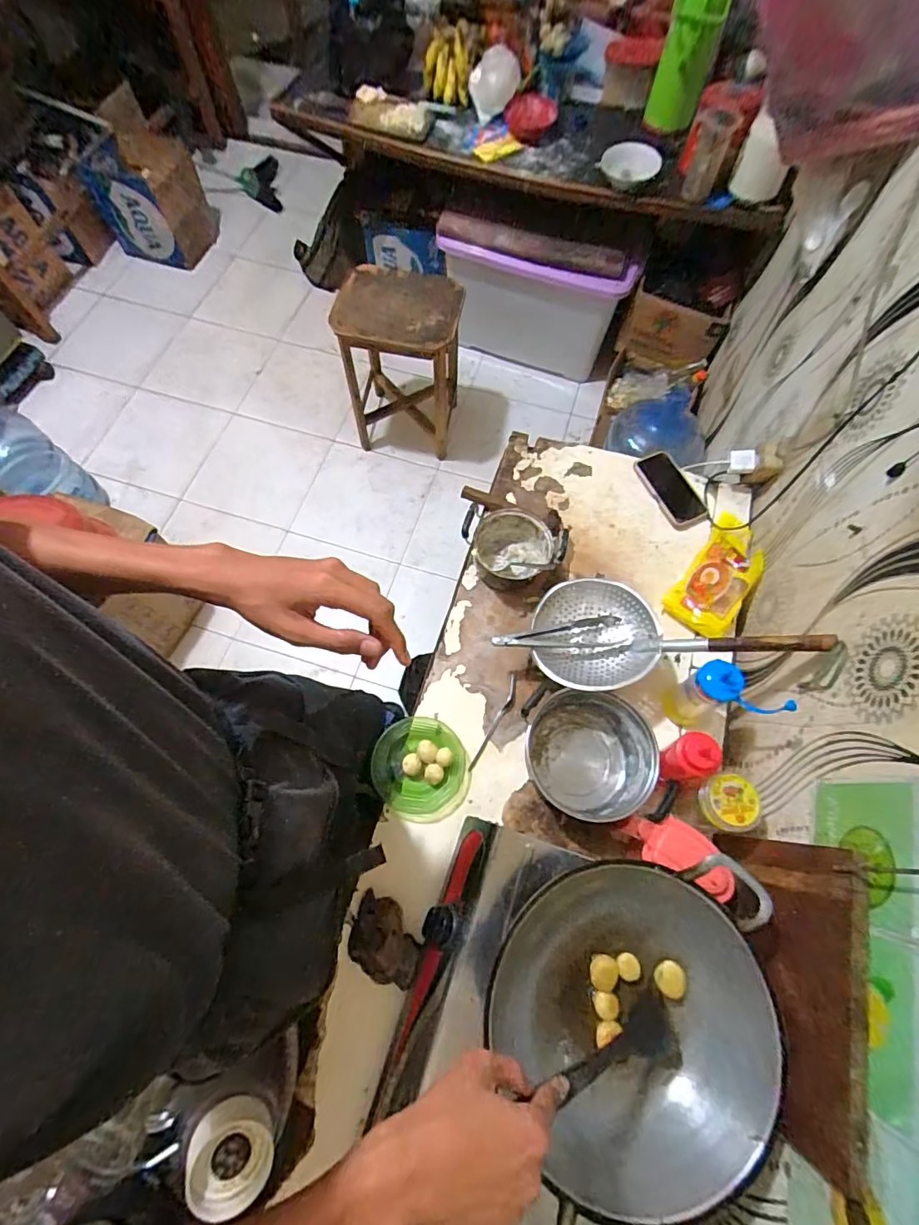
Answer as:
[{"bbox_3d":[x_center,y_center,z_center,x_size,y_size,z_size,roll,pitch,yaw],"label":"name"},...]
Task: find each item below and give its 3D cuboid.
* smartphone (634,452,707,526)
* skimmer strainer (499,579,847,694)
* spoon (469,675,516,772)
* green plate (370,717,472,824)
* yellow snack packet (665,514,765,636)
[{"bbox_3d":[0.437,-0.259,1.030,0.080,0.015,0.171,-25,76,-4],"label":"smartphone"},{"bbox_3d":[0.295,0.029,0.774,0.451,0.091,0.203,1,66,26],"label":"skimmer strainer"},{"bbox_3d":[0.065,0.194,0.863,0.022,0.014,0.181,25,70,9],"label":"spoon"},{"bbox_3d":[-0.061,0.252,0.802,0.154,0.020,0.159,0,68,-1],"label":"green plate"},{"bbox_3d":[0.493,-0.076,0.939,0.116,0.055,0.257,34,71,12],"label":"yellow snack packet"}]

